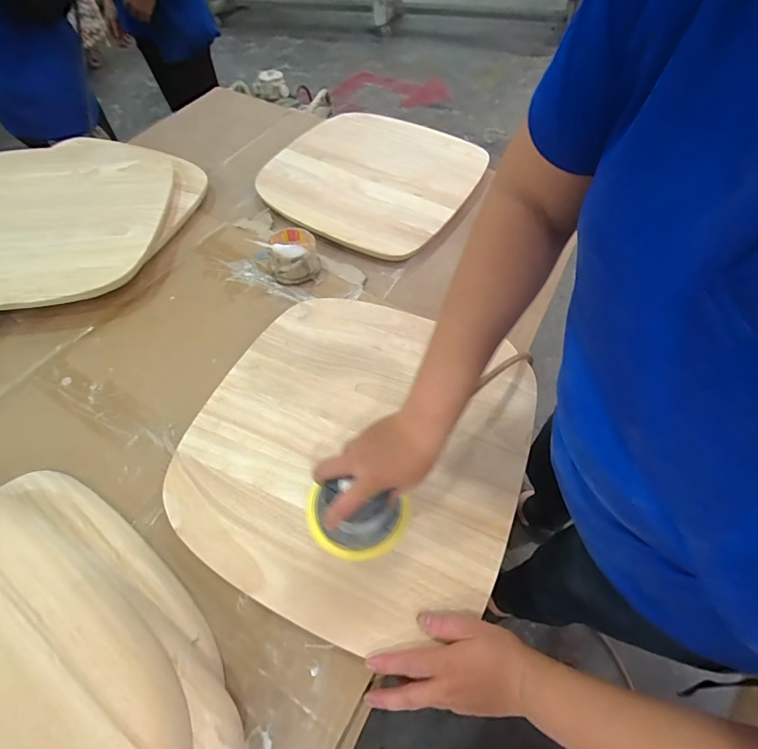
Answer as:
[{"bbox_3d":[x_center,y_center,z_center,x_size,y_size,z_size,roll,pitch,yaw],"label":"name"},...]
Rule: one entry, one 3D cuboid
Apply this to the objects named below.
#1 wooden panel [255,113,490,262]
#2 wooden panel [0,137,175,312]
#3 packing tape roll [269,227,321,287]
[{"bbox_3d":[-0.013,-0.426,0.862,0.421,0.042,0.415,29,62,14],"label":"wooden panel"},{"bbox_3d":[-0.602,-0.299,0.732,0.409,0.023,0.467,-1,59,-1],"label":"wooden panel"},{"bbox_3d":[-0.149,-0.210,0.705,0.082,0.054,0.088,-1,57,2],"label":"packing tape roll"}]

